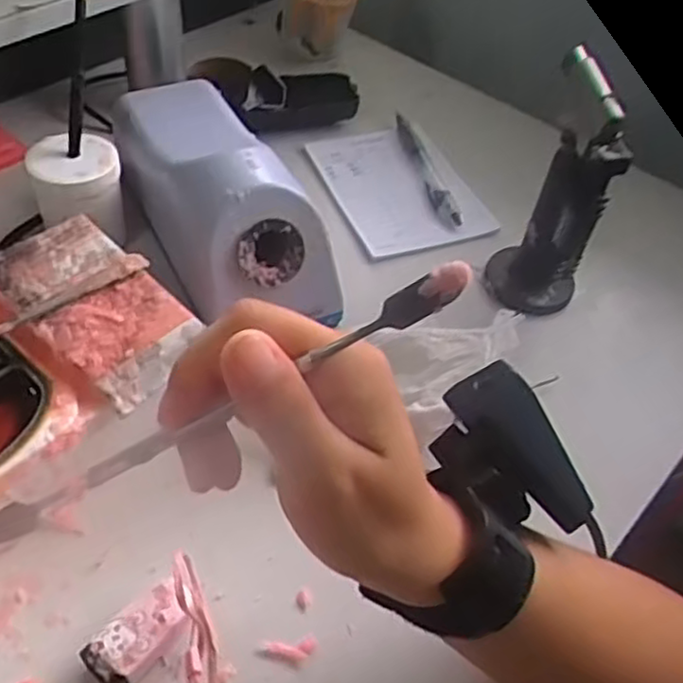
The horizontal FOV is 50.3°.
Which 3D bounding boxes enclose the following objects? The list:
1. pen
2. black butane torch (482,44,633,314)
[{"bbox_3d":[0.068,-0.138,0.579,0.013,0.014,0.134,-10,51,-13],"label":"pen"},{"bbox_3d":[0.134,-0.086,0.453,0.057,0.175,0.058,18,50,11],"label":"black butane torch"}]

